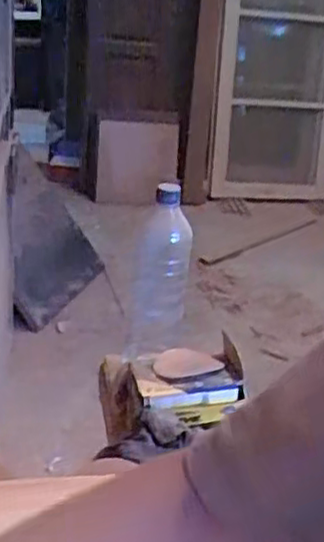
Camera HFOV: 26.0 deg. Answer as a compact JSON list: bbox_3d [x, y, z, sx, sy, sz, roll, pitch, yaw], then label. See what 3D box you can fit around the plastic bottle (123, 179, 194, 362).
[{"bbox_3d":[-0.002,0.006,0.950,0.068,0.232,0.071,12,27,13],"label":"plastic bottle"}]

